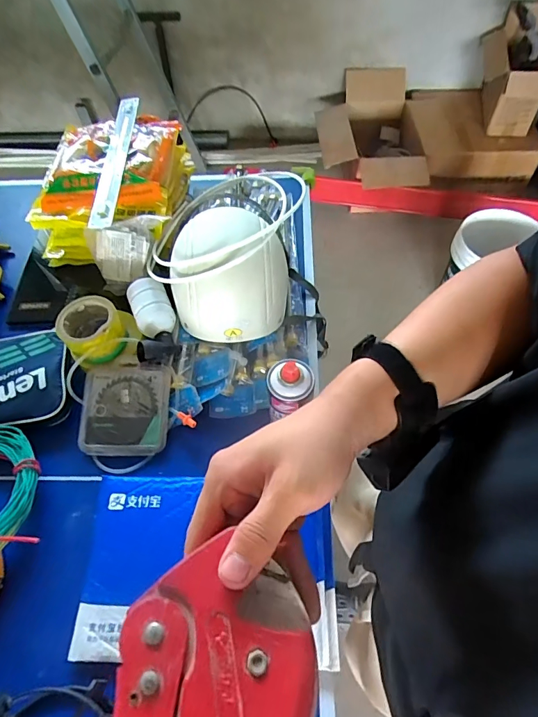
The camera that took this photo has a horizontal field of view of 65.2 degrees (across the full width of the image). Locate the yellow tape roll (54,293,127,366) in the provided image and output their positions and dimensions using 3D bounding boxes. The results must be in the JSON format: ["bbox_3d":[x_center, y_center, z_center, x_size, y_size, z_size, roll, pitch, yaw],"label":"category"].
[{"bbox_3d":[-0.297,-0.046,0.716,0.097,0.068,0.105,-1,59,2],"label":"yellow tape roll"}]

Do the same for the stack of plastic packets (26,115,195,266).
[{"bbox_3d":[-0.312,-0.349,0.860,0.255,0.144,0.281,5,59,5],"label":"stack of plastic packets"}]

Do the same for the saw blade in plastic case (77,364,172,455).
[{"bbox_3d":[-0.237,0.083,0.692,0.142,0.010,0.143,0,73,3],"label":"saw blade in plastic case"}]

